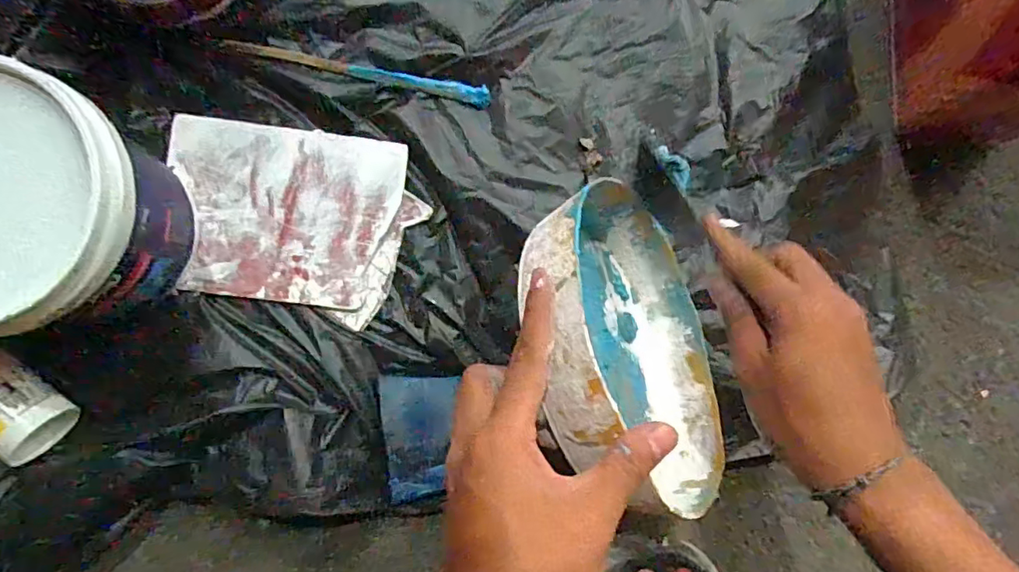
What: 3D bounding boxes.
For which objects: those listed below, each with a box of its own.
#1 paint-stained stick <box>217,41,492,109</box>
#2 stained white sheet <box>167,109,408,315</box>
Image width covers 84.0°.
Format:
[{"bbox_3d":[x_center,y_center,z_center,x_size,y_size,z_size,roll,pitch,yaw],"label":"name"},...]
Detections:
[{"bbox_3d":[-0.116,-0.166,0.435,0.203,0.005,0.015,11,86,-5],"label":"paint-stained stick"},{"bbox_3d":[-0.170,-0.055,0.423,0.169,0.005,0.129,7,86,-6],"label":"stained white sheet"}]

